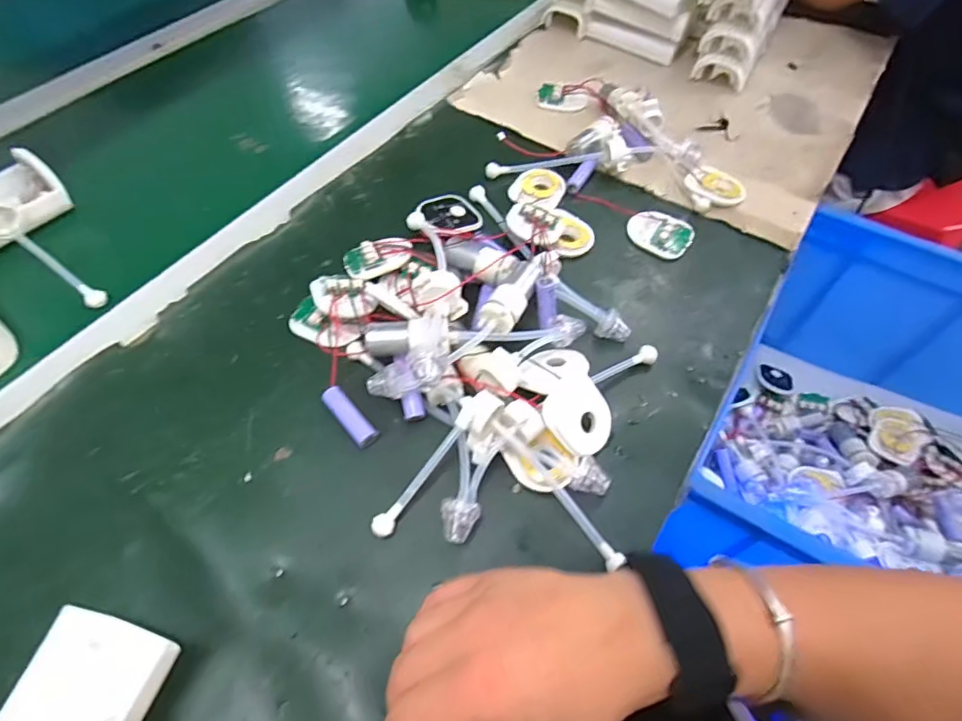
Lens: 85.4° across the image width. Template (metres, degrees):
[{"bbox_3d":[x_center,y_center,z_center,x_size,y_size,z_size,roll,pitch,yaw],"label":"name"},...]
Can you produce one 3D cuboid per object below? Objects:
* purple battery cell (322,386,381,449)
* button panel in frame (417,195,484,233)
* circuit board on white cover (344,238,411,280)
[{"bbox_3d":[-0.094,0.040,0.375,0.016,0.011,0.052,-35,66,-21],"label":"purple battery cell"},{"bbox_3d":[-0.029,-0.136,0.484,0.057,0.011,0.049,-26,70,-30],"label":"button panel in frame"},{"bbox_3d":[-0.088,-0.089,0.448,0.057,0.017,0.040,-20,62,-14],"label":"circuit board on white cover"}]

